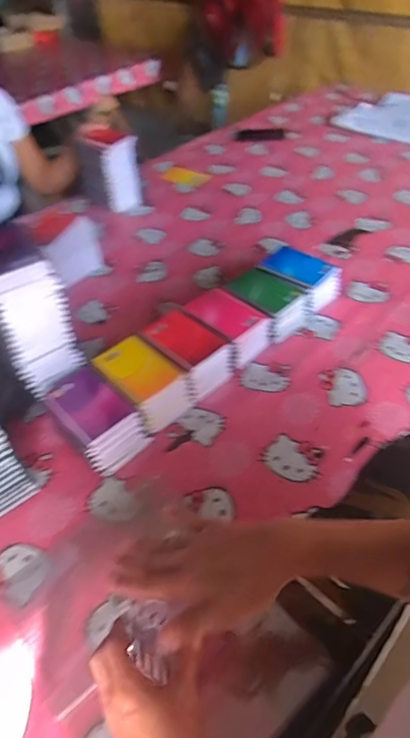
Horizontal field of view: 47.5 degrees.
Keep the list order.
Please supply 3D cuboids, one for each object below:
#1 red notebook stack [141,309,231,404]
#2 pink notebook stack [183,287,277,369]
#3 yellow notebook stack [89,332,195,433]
[{"bbox_3d":[-0.032,-0.024,0.796,0.095,0.084,0.139,-34,53,-26],"label":"red notebook stack"},{"bbox_3d":[0.041,-0.075,0.838,0.100,0.082,0.130,-36,54,-27],"label":"pink notebook stack"},{"bbox_3d":[-0.101,0.027,0.752,0.142,0.083,0.097,32,56,30],"label":"yellow notebook stack"}]

